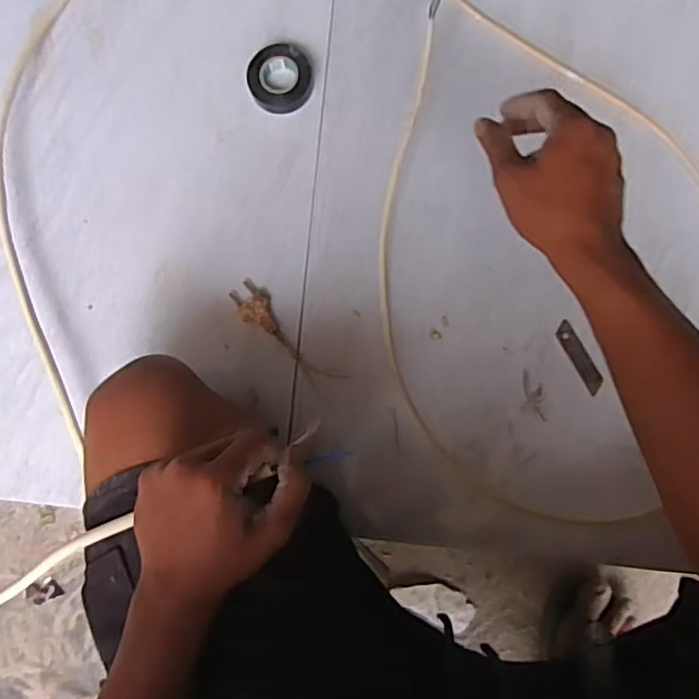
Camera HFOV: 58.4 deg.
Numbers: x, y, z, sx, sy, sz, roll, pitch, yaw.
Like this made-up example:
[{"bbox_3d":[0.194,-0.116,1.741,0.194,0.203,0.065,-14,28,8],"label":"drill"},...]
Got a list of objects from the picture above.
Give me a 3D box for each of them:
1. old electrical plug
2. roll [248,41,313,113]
[{"bbox_3d":[-0.062,-0.013,0.610,0.139,0.010,0.035,44,88,7],"label":"old electrical plug"},{"bbox_3d":[-0.069,-0.273,0.630,0.063,0.014,0.064,0,84,4],"label":"roll"}]

